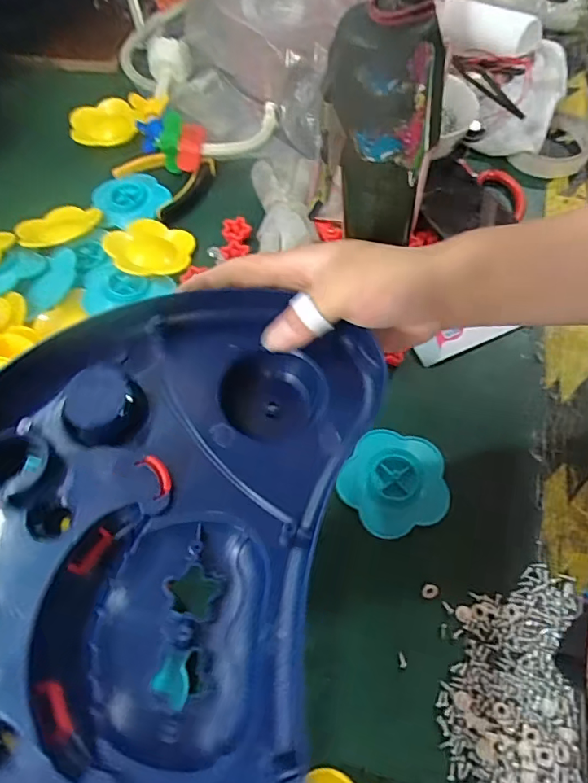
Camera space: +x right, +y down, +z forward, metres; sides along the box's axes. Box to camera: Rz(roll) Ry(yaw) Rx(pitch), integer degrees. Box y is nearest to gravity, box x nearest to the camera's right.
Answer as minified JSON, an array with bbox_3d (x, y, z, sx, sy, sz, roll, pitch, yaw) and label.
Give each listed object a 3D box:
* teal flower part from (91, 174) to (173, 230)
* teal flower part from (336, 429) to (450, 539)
[{"bbox_3d":[-0.163,-0.195,0.523,0.067,0.011,0.074,-42,67,-18],"label":"teal flower part"},{"bbox_3d":[0.075,0.065,0.378,0.077,0.007,0.074,-1,61,3],"label":"teal flower part"}]

